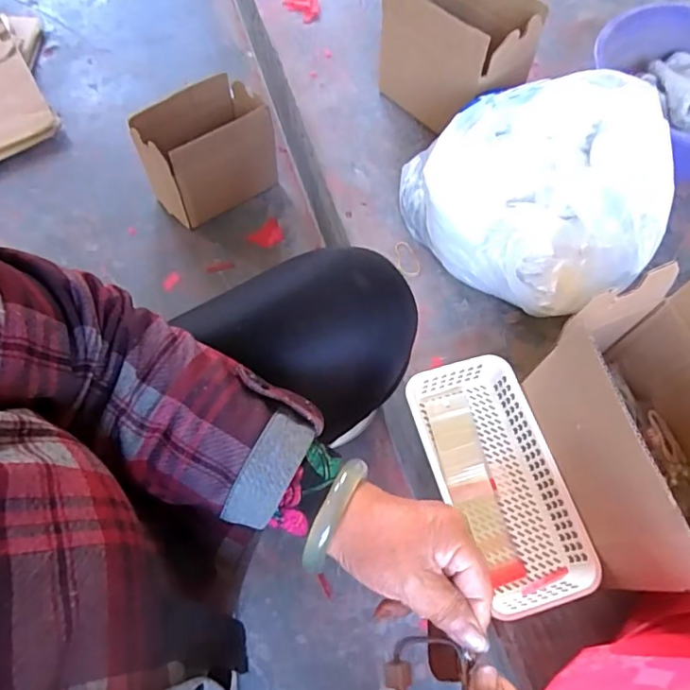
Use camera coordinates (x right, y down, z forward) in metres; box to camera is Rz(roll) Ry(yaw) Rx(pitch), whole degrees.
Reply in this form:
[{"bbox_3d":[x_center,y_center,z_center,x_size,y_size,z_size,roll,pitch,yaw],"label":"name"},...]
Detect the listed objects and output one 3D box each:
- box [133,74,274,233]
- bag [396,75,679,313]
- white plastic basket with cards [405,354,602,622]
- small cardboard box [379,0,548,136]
[{"bbox_3d":[-0.241,-0.329,0.955,0.214,0.199,0.116,-29,70,-13],"label":"box"},{"bbox_3d":[0.237,-0.189,0.678,0.263,0.186,0.292,-26,69,-11],"label":"bag"},{"bbox_3d":[0.170,0.149,0.600,0.123,0.046,0.267,-17,68,-8],"label":"white plastic basket with cards"},{"bbox_3d":[0.149,-0.410,0.777,0.129,0.190,0.220,-41,73,-16],"label":"small cardboard box"}]

